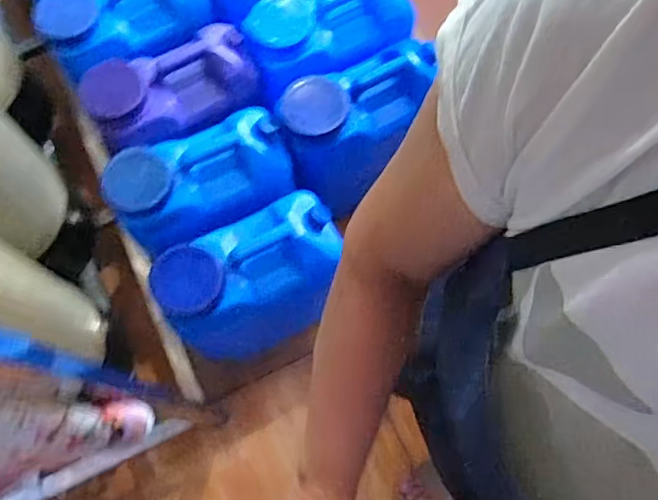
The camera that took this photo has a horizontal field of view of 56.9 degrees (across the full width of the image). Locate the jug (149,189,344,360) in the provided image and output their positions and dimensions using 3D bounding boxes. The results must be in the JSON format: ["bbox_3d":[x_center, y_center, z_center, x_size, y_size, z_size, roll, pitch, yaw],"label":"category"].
[{"bbox_3d":[-0.137,0.054,1.160,0.322,0.321,0.177,-25,73,-6],"label":"jug"}]

